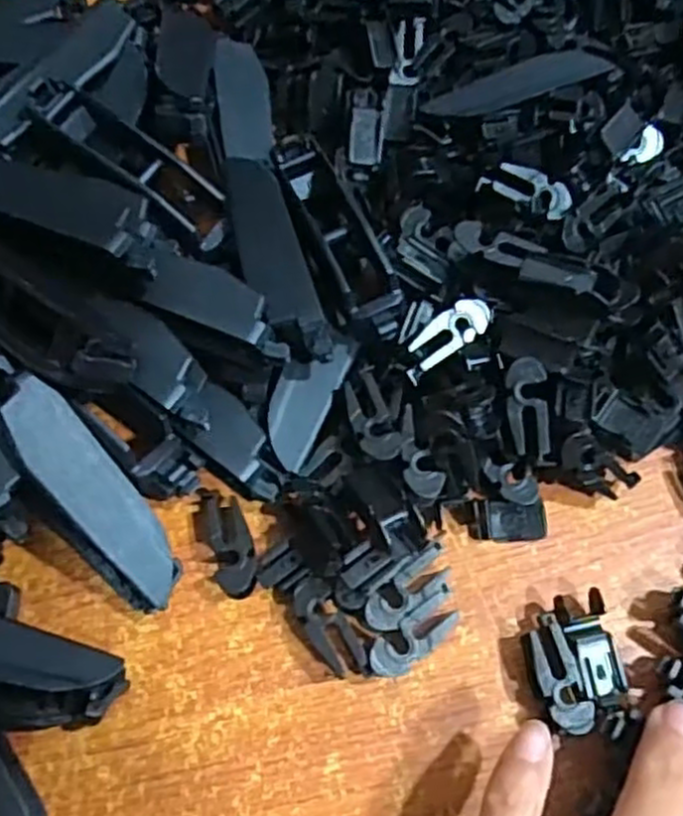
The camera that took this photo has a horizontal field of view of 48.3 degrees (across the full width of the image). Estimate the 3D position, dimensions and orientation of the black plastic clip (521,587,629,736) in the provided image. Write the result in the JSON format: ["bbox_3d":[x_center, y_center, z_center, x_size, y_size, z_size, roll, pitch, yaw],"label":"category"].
[{"bbox_3d":[0.060,0.066,0.198,0.024,0.012,0.032,-8,65,-3],"label":"black plastic clip"}]

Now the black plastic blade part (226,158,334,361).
[{"bbox_3d":[-0.019,-0.045,0.219,0.018,0.007,0.071,-21,64,8],"label":"black plastic blade part"}]

